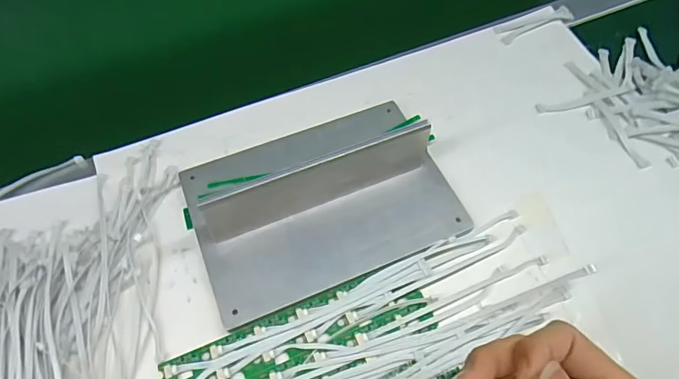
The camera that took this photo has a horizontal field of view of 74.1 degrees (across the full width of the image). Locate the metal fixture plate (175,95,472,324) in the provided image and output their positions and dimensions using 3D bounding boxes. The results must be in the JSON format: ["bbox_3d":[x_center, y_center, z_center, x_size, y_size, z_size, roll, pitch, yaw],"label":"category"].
[{"bbox_3d":[-0.014,-0.003,0.343,0.201,0.050,0.143,-20,62,-11],"label":"metal fixture plate"}]

